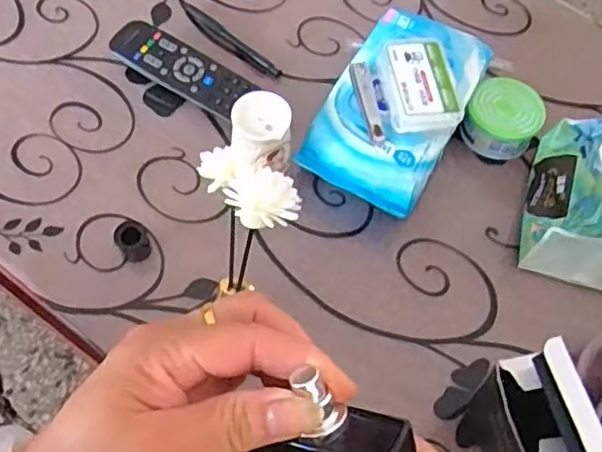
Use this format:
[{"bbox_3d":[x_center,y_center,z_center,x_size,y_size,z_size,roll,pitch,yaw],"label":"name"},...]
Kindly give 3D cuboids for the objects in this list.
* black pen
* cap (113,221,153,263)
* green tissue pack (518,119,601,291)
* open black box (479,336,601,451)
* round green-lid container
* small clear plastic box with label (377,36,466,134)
[{"bbox_3d":[-0.069,-0.185,0.628,0.134,0.011,0.013,41,68,17],"label":"black pen"},{"bbox_3d":[-0.133,0.013,0.498,0.024,0.028,0.023,1,62,-2],"label":"cap"},{"bbox_3d":[0.240,-0.021,0.503,0.099,0.085,0.120,16,63,6],"label":"green tissue pack"},{"bbox_3d":[0.135,0.127,0.391,0.034,0.137,0.069,-13,64,-9],"label":"open black box"},{"bbox_3d":[0.182,-0.096,0.571,0.064,0.046,0.069,1,62,-2],"label":"round green-lid container"},{"bbox_3d":[0.094,-0.115,0.509,0.056,0.024,0.080,-5,63,-5],"label":"small clear plastic box with label"}]

